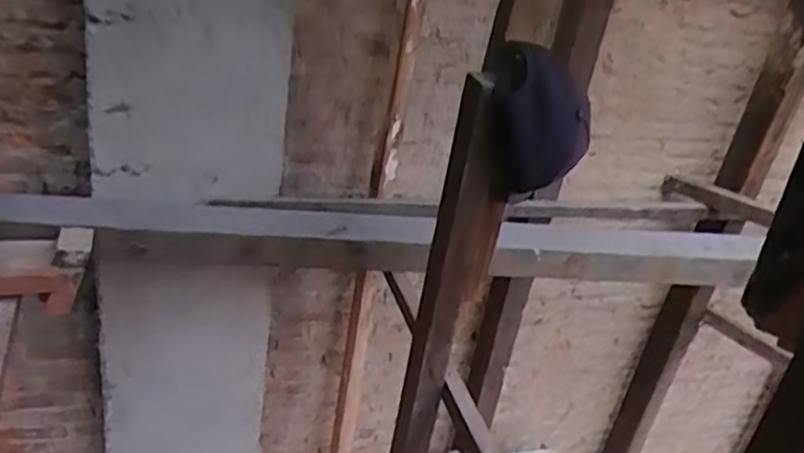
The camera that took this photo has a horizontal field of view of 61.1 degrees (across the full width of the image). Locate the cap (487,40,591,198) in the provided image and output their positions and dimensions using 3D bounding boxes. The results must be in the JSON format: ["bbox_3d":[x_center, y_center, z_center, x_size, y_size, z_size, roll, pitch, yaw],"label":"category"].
[{"bbox_3d":[0.187,-0.148,0.955,0.154,0.200,0.110,14,28,8],"label":"cap"}]

